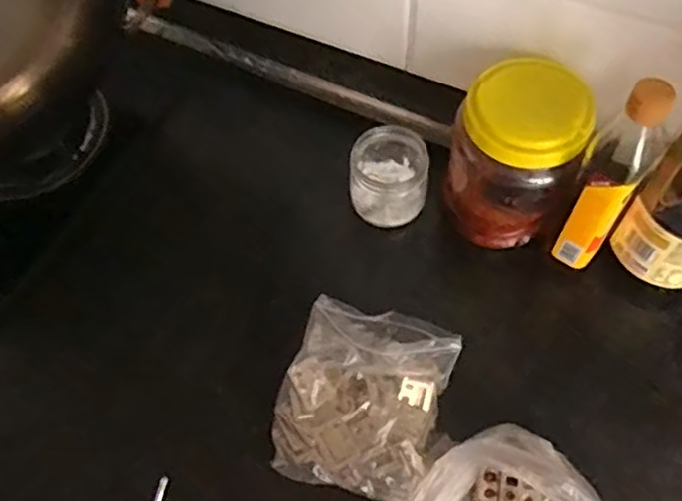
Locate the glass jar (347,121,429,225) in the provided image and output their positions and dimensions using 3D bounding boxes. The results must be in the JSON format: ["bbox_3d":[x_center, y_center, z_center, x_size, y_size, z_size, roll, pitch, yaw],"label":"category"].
[{"bbox_3d":[0.052,-0.078,0.724,0.083,0.097,0.085,0,60,3],"label":"glass jar"}]

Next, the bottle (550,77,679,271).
[{"bbox_3d":[0.237,-0.058,0.582,0.050,0.212,0.047,22,64,15],"label":"bottle"}]

